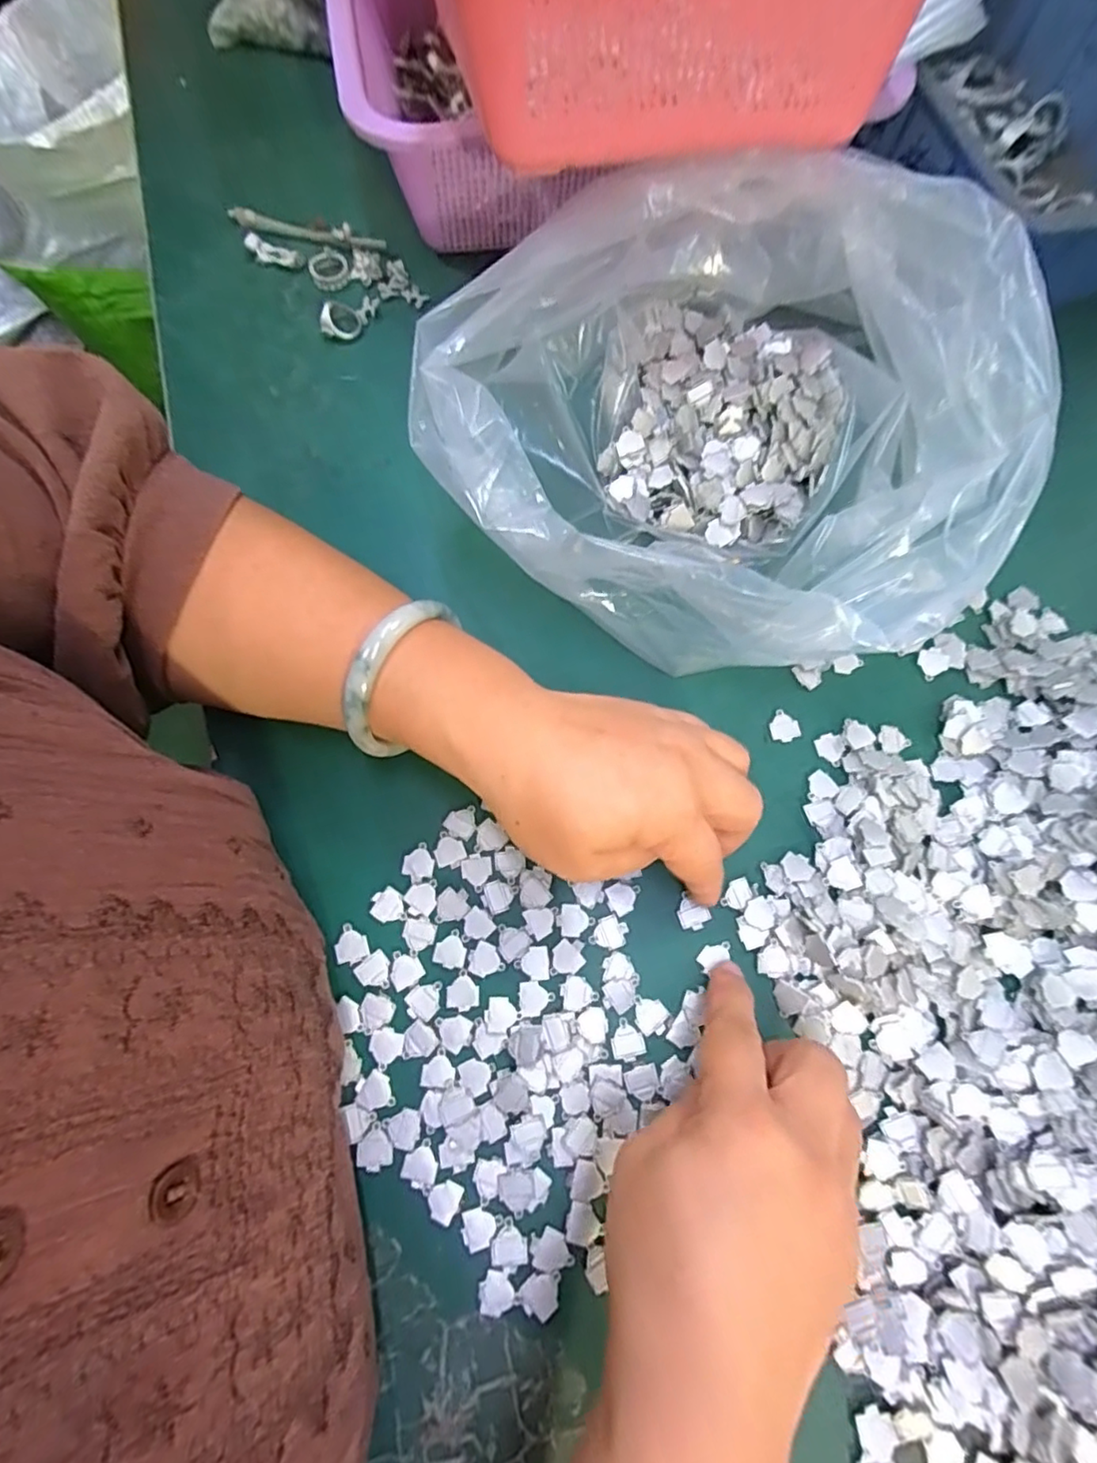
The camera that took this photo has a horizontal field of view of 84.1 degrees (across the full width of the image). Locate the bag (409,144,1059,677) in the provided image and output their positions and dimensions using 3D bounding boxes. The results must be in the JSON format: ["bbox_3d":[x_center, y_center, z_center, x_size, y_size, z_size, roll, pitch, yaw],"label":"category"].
[{"bbox_3d":[0.076,-0.150,0.290,0.257,0.103,0.220,6,74,1],"label":"bag"}]

